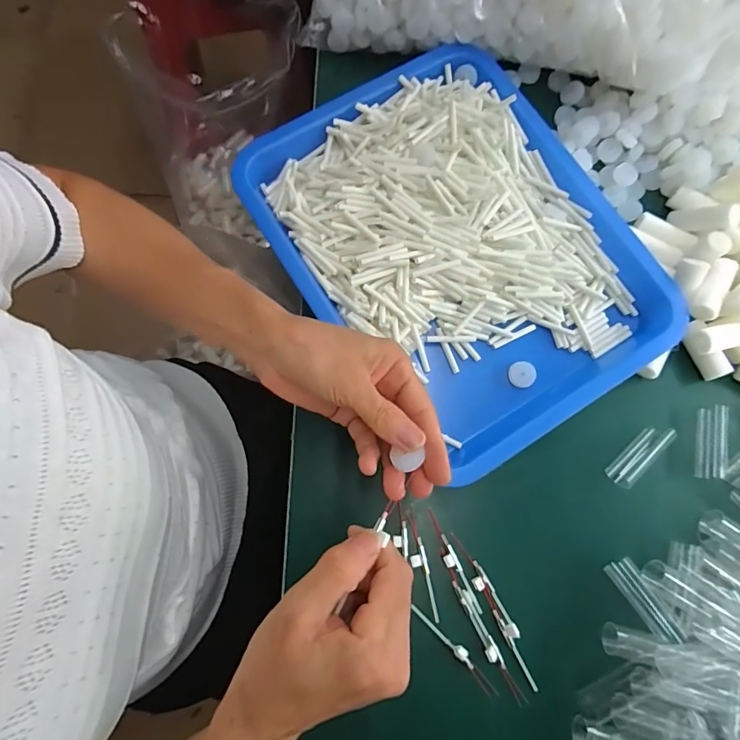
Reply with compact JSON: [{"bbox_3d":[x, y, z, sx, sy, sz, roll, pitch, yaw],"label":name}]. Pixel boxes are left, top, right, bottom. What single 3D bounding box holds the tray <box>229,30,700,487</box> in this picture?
[{"bbox_3d":[0.073,-0.103,0.380,0.263,0.040,0.328,-31,80,-8],"label":"tray"}]

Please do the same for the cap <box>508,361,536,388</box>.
[{"bbox_3d":[0.125,0.004,0.369,0.020,0.009,0.021,0,77,-1],"label":"cap"}]

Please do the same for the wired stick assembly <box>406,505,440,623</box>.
[{"bbox_3d":[0.038,0.147,0.339,0.011,0.005,0.081,-13,78,-4],"label":"wired stick assembly"}]

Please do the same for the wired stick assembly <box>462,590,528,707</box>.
[{"bbox_3d":[0.087,0.201,0.325,0.010,0.005,0.082,-26,79,-7],"label":"wired stick assembly"}]

